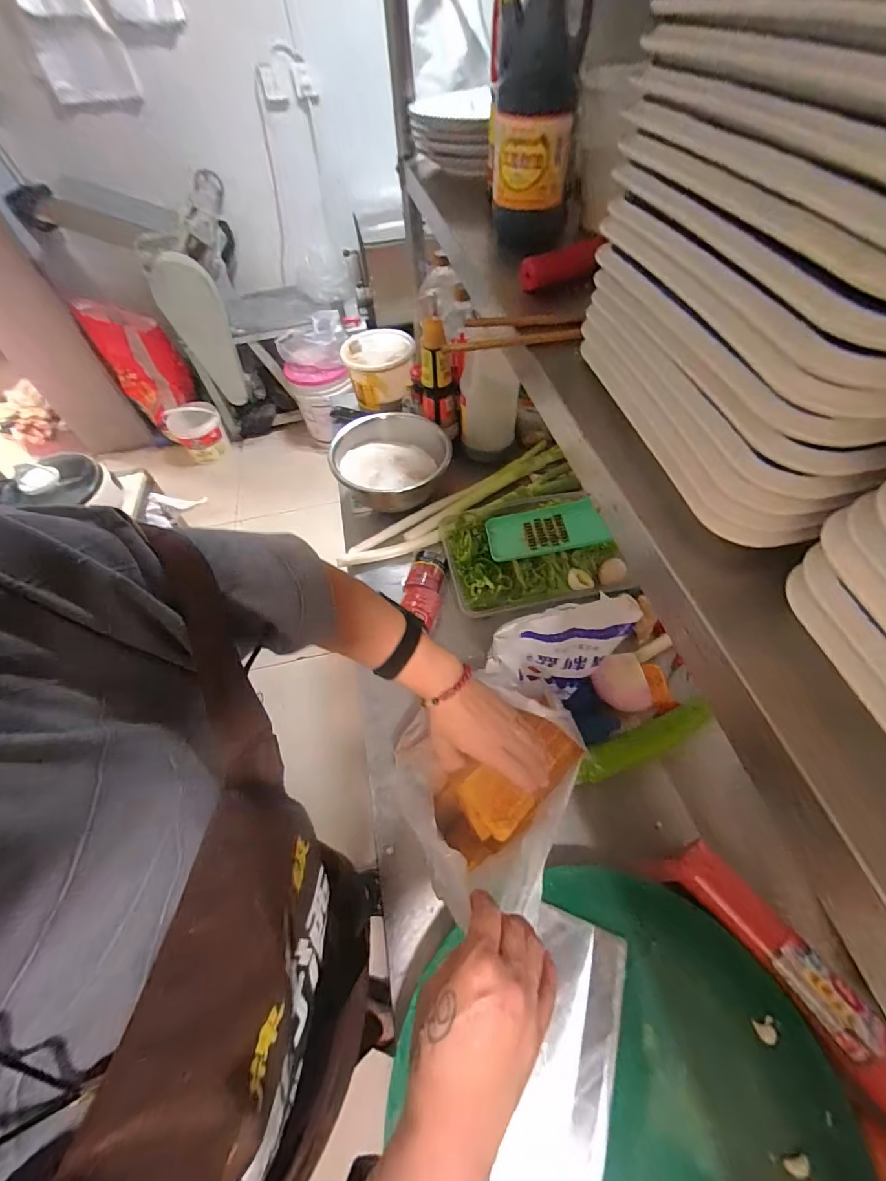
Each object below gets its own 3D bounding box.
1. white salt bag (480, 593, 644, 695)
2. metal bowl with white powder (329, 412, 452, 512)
[{"bbox_3d":[0.140,0.079,0.524,0.172,0.163,0.036,-12,56,-4],"label":"white salt bag"},{"bbox_3d":[-0.103,-0.258,0.885,0.221,0.109,0.227,-2,56,3],"label":"metal bowl with white powder"}]

